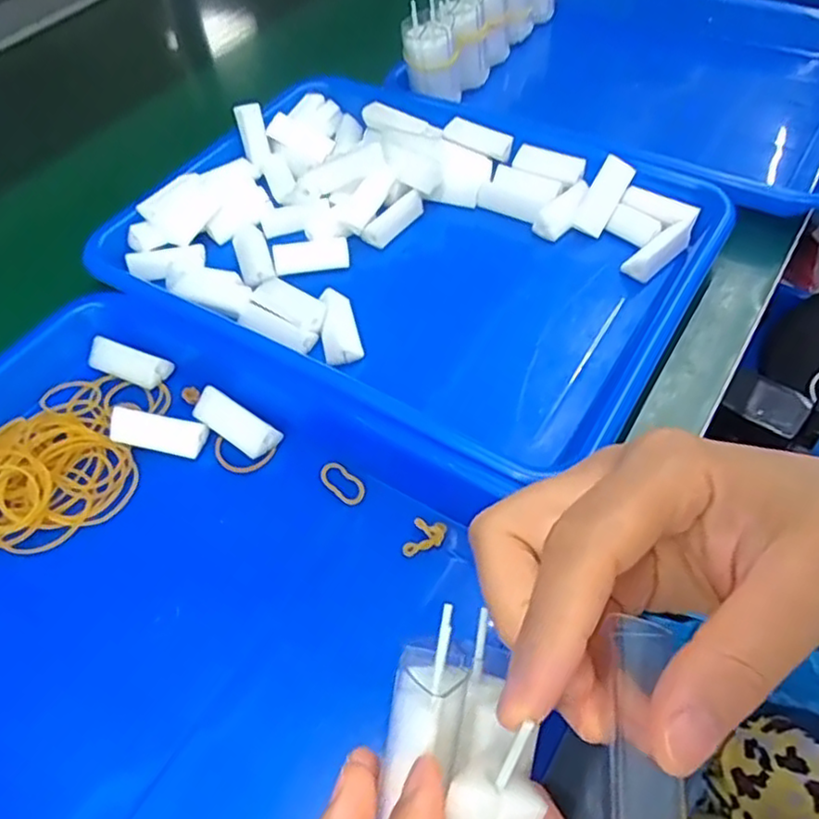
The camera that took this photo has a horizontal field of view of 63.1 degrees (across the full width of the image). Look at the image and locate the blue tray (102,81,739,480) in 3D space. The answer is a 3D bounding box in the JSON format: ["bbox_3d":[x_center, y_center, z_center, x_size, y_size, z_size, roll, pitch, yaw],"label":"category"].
[{"bbox_3d":[-0.003,-0.105,0.412,0.332,0.037,0.252,26,59,22],"label":"blue tray"}]

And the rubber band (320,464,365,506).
[{"bbox_3d":[-0.032,0.035,0.321,0.026,0.004,0.013,37,64,28],"label":"rubber band"}]

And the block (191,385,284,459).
[{"bbox_3d":[-0.089,0.008,0.339,0.048,0.016,0.018,28,60,24],"label":"block"}]

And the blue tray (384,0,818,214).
[{"bbox_3d":[0.177,-0.244,0.513,0.309,0.053,0.261,24,58,21],"label":"blue tray"}]

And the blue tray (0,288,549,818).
[{"bbox_3d":[-0.116,0.081,0.282,0.322,0.032,0.244,25,59,22],"label":"blue tray"}]

